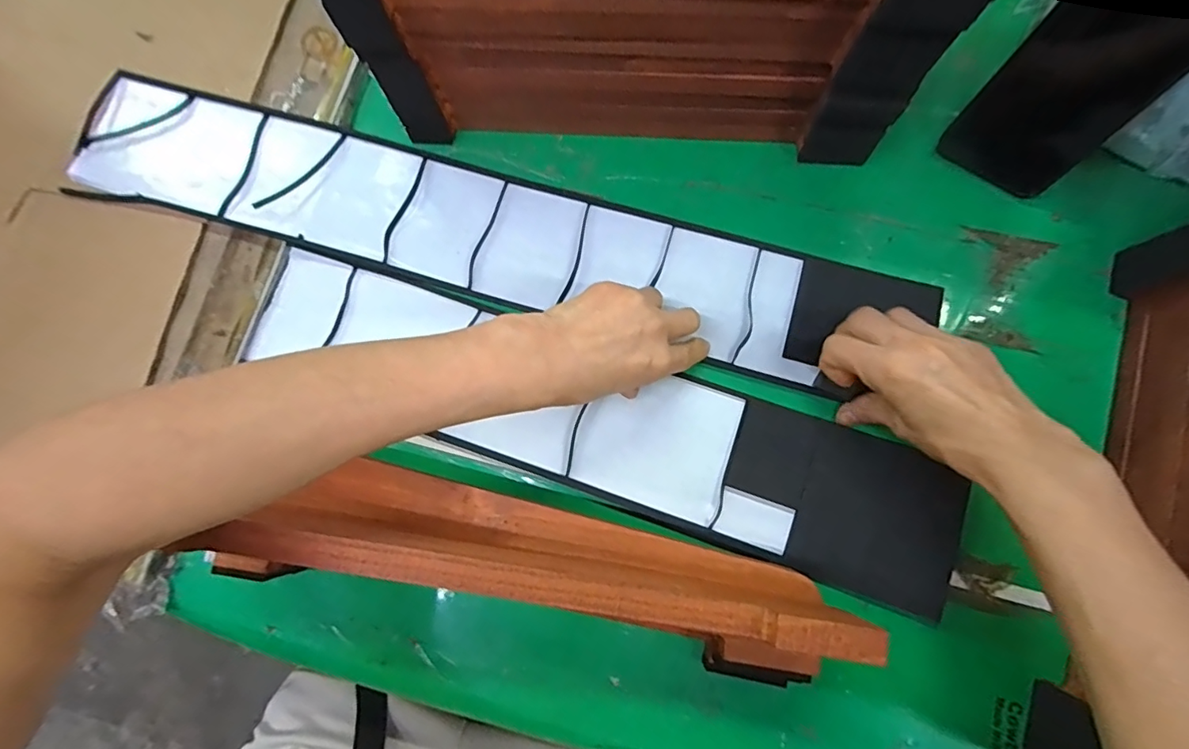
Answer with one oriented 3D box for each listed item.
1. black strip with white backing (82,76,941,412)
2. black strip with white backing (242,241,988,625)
[{"bbox_3d":[-0.087,-0.105,0.380,0.614,0.010,0.100,16,79,4],"label":"black strip with white backing"},{"bbox_3d":[-0.006,0.027,0.349,0.488,0.008,0.095,19,80,5],"label":"black strip with white backing"}]

